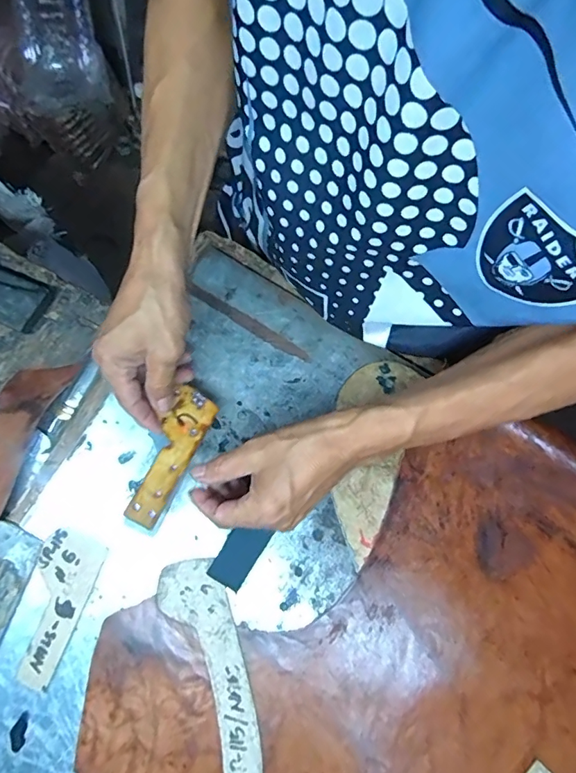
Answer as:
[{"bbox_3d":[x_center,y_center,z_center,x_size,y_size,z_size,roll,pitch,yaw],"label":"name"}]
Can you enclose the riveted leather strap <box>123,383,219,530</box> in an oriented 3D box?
[{"bbox_3d":[-0.100,0.059,0.394,0.034,0.012,0.118,23,74,4],"label":"riveted leather strap"}]

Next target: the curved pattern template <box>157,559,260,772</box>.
[{"bbox_3d":[-0.060,0.255,0.392,0.053,0.004,0.207,-19,78,-6],"label":"curved pattern template"}]

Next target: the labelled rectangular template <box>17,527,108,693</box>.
[{"bbox_3d":[-0.203,0.189,0.396,0.051,0.004,0.121,19,77,3],"label":"labelled rectangular template"}]

